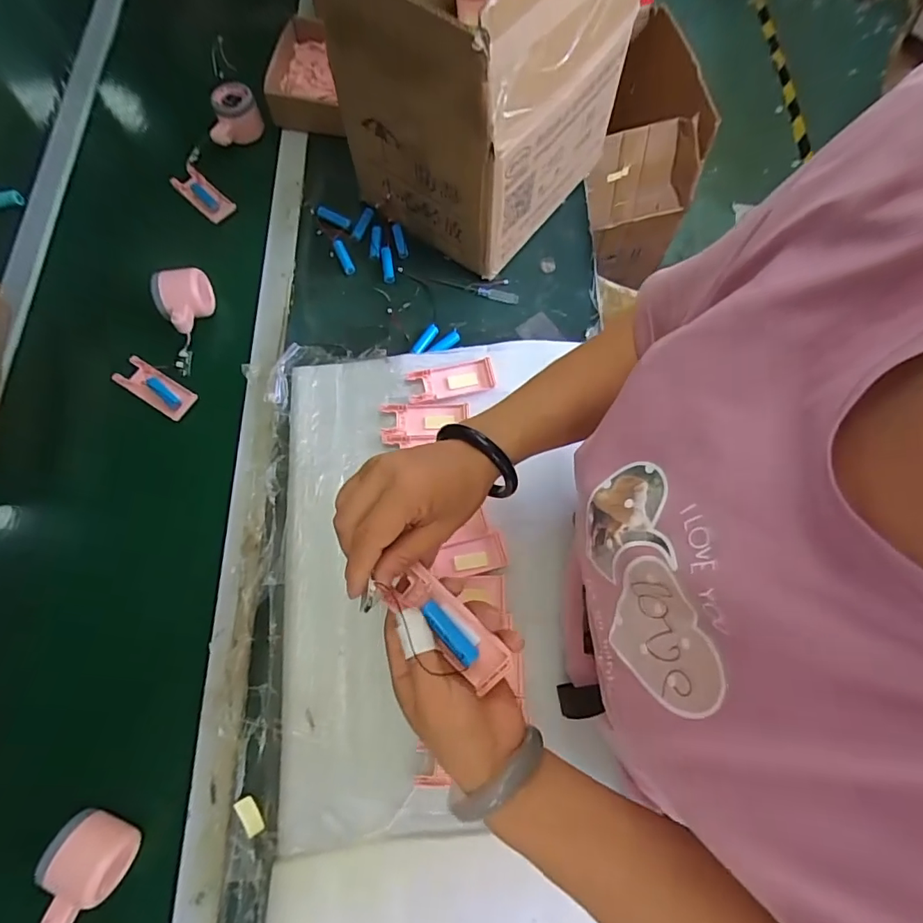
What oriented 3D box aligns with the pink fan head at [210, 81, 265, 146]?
[{"bbox_3d":[-0.327,-0.498,0.725,0.073,0.056,0.075,-19,72,-6],"label":"pink fan head"}]

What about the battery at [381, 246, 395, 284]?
[{"bbox_3d":[-0.098,-0.261,0.671,0.015,0.011,0.047,-8,94,-3],"label":"battery"}]

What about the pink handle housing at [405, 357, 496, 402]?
[{"bbox_3d":[-0.013,-0.098,0.602,0.102,0.010,0.038,-13,71,-4],"label":"pink handle housing"}]

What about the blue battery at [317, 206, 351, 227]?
[{"bbox_3d":[-0.174,-0.338,0.691,0.049,0.012,0.015,23,72,8],"label":"blue battery"}]

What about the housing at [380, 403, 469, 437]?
[{"bbox_3d":[-0.042,-0.050,0.587,0.099,0.009,0.038,-4,71,-1],"label":"housing"}]

